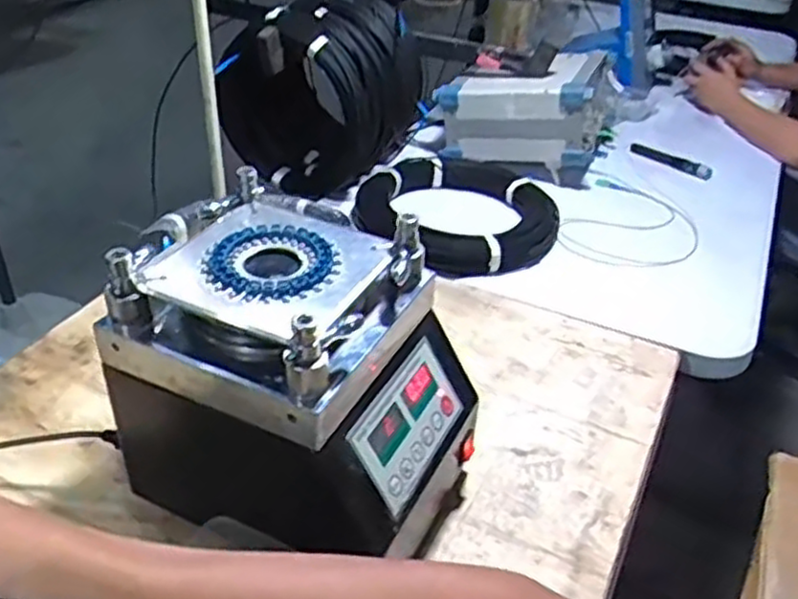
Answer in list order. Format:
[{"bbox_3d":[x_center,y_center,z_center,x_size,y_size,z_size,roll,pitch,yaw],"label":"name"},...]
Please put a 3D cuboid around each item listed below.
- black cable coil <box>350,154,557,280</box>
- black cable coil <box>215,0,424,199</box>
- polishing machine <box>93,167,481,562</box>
[{"bbox_3d":[0.098,-0.165,1.305,0.357,0.042,0.334,30,43,34],"label":"black cable coil"},{"bbox_3d":[-0.143,-0.386,1.408,0.273,0.286,0.318,17,38,18],"label":"black cable coil"},{"bbox_3d":[-0.087,0.084,0.717,0.272,0.285,0.207,18,38,19],"label":"polishing machine"}]

